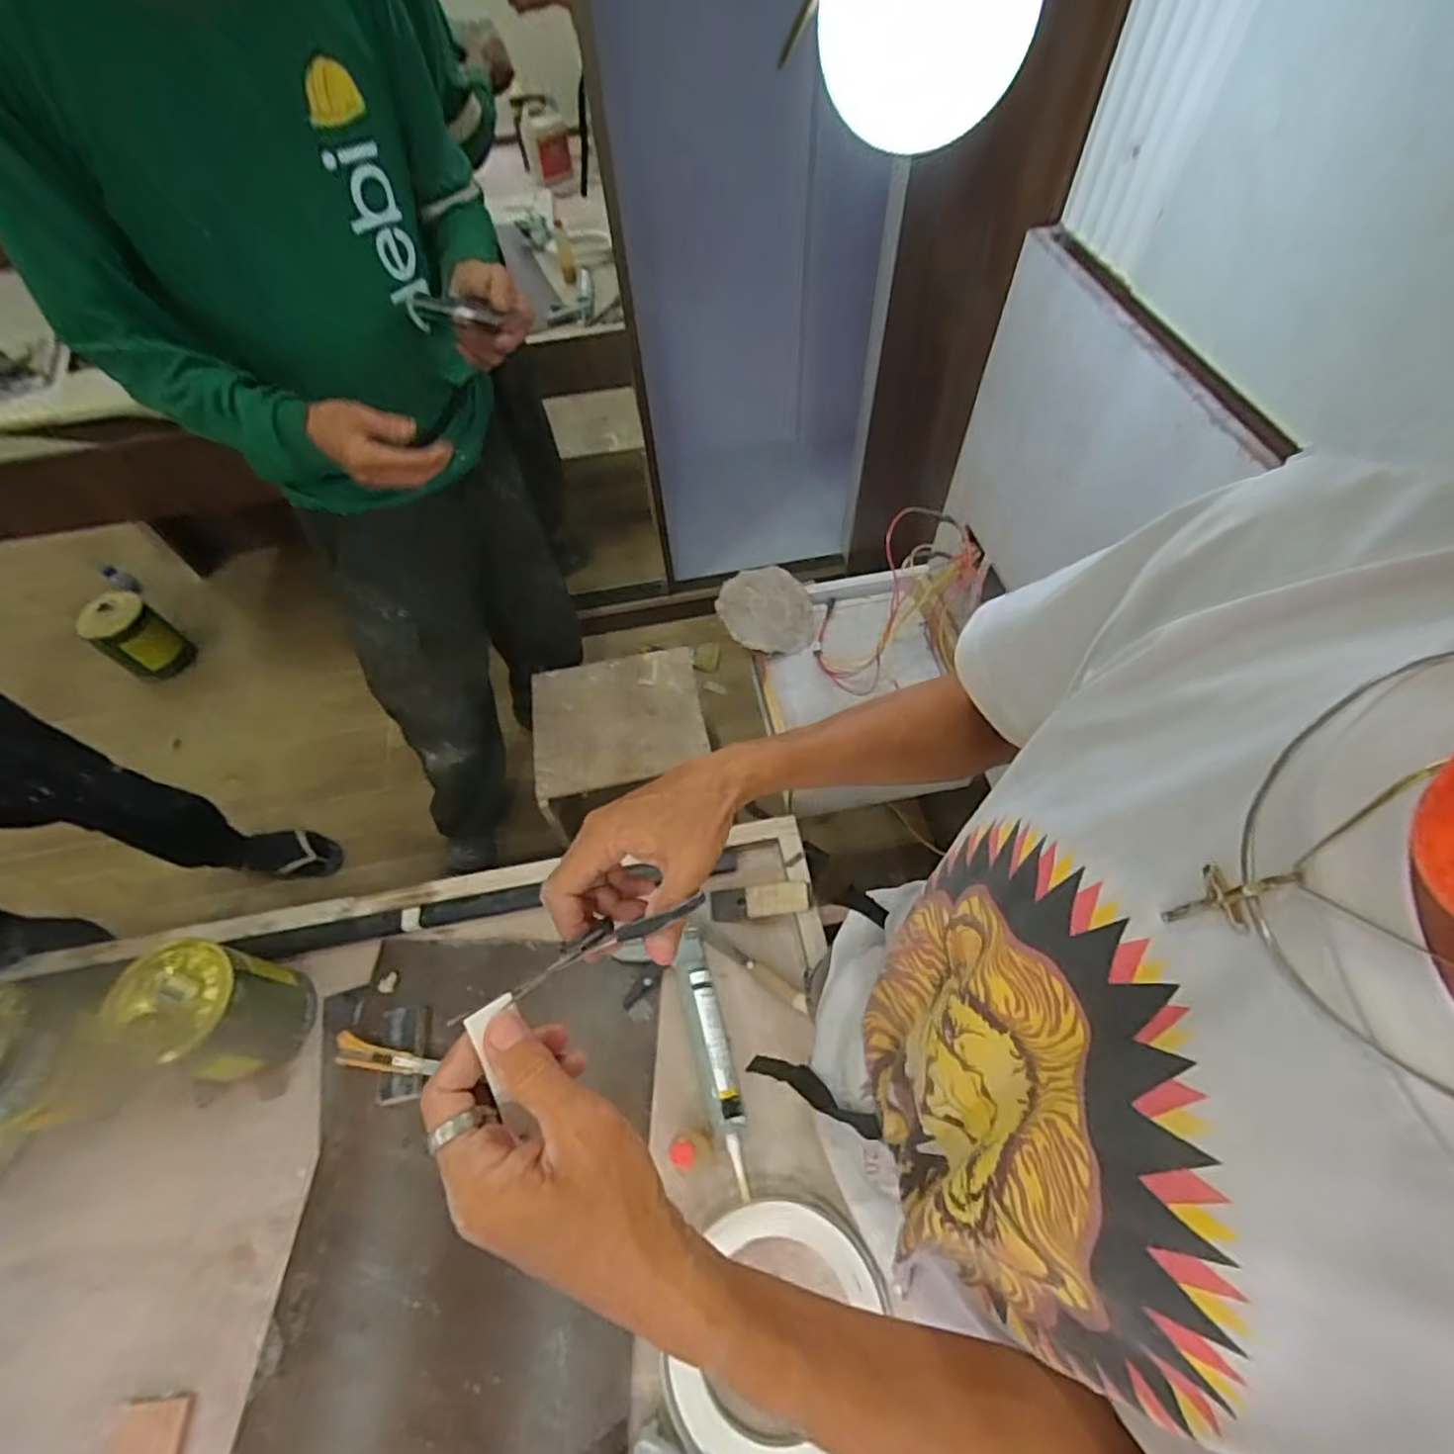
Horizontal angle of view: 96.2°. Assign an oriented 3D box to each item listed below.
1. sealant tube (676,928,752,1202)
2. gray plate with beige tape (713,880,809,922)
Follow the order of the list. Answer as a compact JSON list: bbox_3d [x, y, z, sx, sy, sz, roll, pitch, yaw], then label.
[{"bbox_3d":[-0.020,0.471,0.947,0.047,0.055,0.345,-15,59,-6],"label":"sealant tube"},{"bbox_3d":[0.053,0.285,1.066,0.160,0.012,0.053,-11,57,13],"label":"gray plate with beige tape"}]

